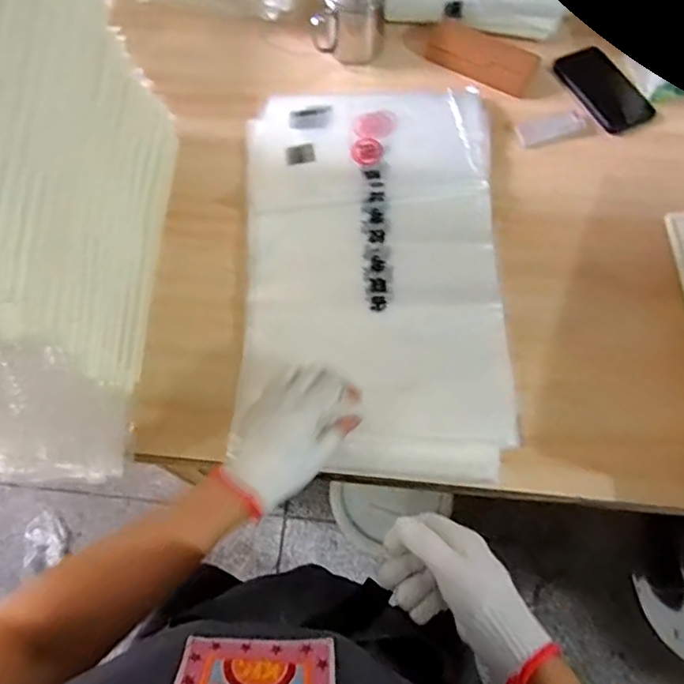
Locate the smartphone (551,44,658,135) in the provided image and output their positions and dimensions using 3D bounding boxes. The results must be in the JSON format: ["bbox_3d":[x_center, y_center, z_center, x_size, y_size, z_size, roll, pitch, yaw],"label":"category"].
[{"bbox_3d":[0.365,-0.355,0.781,0.085,0.014,0.152,-26,69,-9],"label":"smartphone"}]

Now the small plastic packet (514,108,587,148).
[{"bbox_3d":[0.280,-0.289,0.742,0.099,0.004,0.036,-20,68,-7],"label":"small plastic packet"}]

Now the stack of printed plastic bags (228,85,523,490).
[{"bbox_3d":[0.031,-0.102,0.664,0.301,0.031,0.499,1,67,2],"label":"stack of printed plastic bags"}]

